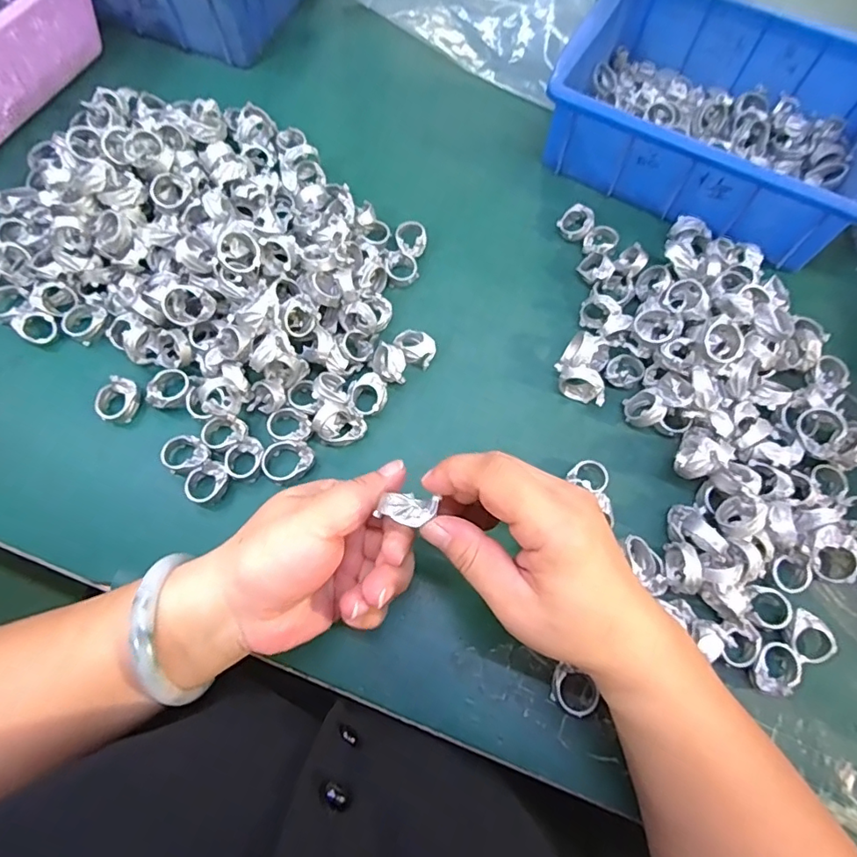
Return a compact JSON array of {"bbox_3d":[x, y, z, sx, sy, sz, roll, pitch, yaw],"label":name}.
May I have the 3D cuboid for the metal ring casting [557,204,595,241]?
[{"bbox_3d":[0.116,-0.161,0.411,0.027,0.016,0.028,24,71,7],"label":"metal ring casting"}]

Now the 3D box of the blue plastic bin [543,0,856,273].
[{"bbox_3d":[0.230,-0.247,0.415,0.242,0.073,0.169,30,71,10],"label":"blue plastic bin"}]

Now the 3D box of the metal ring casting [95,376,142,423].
[{"bbox_3d":[-0.207,-0.019,0.346,0.021,0.017,0.030,26,71,8],"label":"metal ring casting"}]

